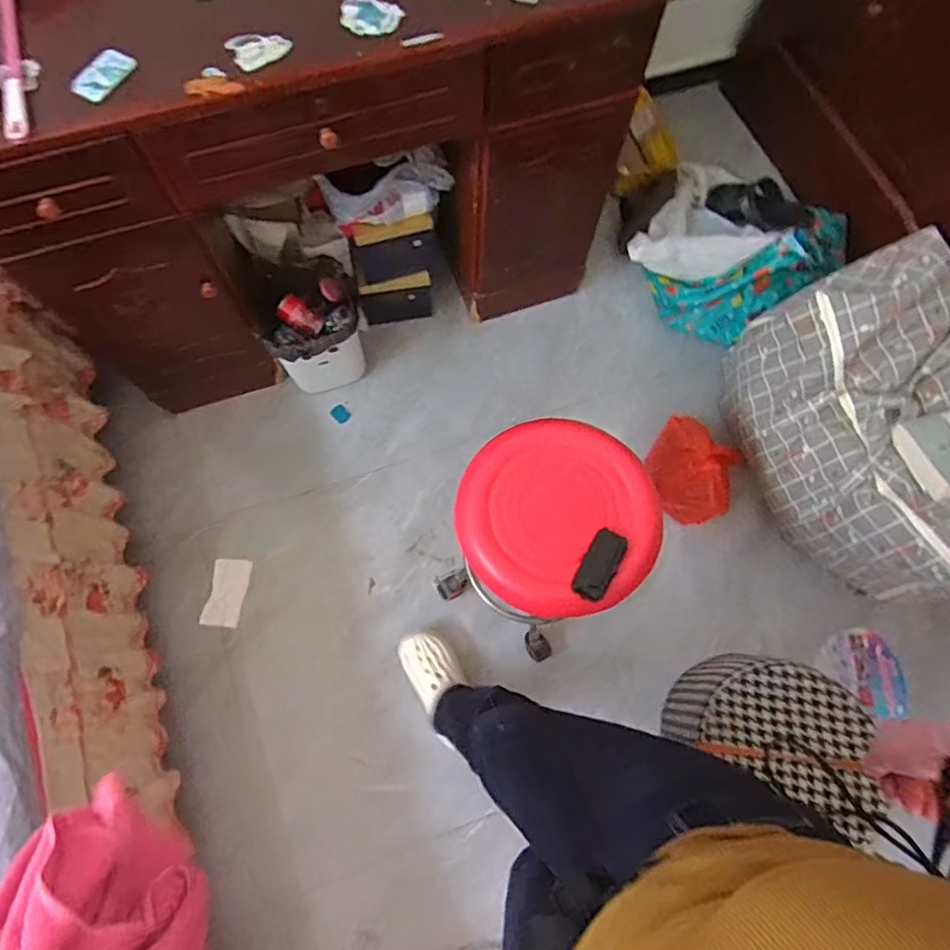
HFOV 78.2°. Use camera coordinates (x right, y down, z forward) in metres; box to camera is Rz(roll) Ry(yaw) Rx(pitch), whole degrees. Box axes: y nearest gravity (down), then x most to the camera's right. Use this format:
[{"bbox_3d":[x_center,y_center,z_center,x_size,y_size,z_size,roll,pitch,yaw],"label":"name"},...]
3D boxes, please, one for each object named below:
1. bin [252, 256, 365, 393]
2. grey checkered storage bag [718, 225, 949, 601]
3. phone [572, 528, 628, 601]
[{"bbox_3d":[-0.370,-0.336,1.391,0.237,0.252,0.214,-22,75,-8],"label":"bin"},{"bbox_3d":[0.825,-0.093,1.207,0.427,0.405,0.651,-17,74,-7],"label":"grey checkered storage bag"},{"bbox_3d":[0.185,0.133,0.863,0.049,0.011,0.106,28,74,7],"label":"phone"}]

